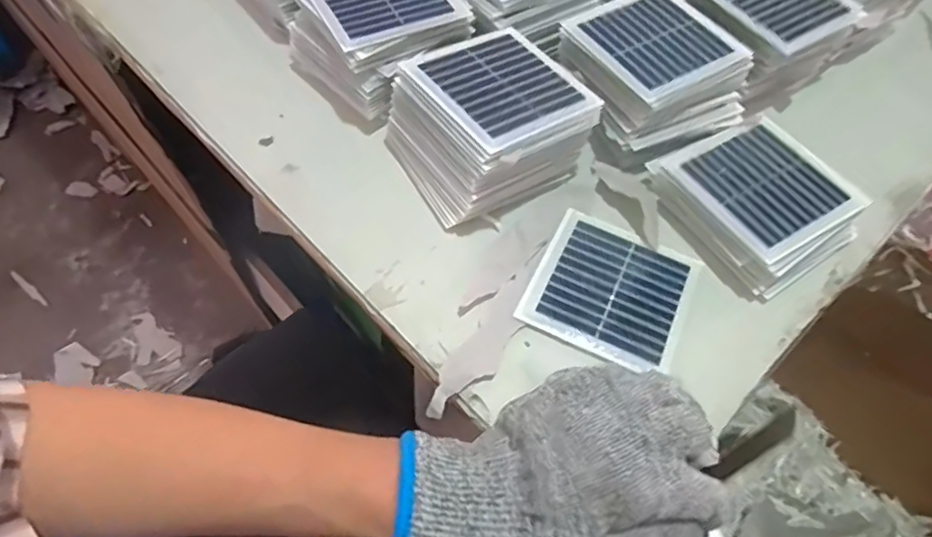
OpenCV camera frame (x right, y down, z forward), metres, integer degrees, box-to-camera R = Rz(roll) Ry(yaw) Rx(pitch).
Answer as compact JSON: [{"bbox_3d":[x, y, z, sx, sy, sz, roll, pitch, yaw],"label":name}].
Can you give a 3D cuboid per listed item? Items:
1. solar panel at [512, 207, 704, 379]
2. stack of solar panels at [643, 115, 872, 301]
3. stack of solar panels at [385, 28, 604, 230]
[{"bbox_3d":[0.091,0.014,0.380,0.093,0.004,0.093,25,59,11],"label":"solar panel"},{"bbox_3d":[0.191,-0.047,0.402,0.093,0.034,0.110,-27,63,-20],"label":"stack of solar panels"},{"bbox_3d":[0.015,-0.097,0.398,0.111,0.070,0.097,-29,64,-20],"label":"stack of solar panels"}]

